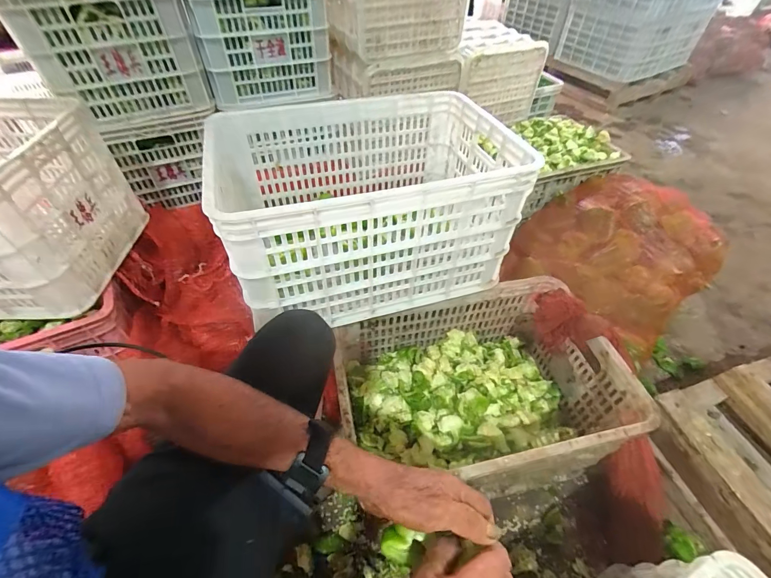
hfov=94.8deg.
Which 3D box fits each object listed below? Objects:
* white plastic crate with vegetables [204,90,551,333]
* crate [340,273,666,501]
[{"bbox_3d":[-0.039,-0.184,0.711,0.502,0.263,0.368,-13,52,-12],"label":"white plastic crate with vegetables"},{"bbox_3d":[0.183,0.203,0.725,0.476,0.221,0.345,-9,51,-9],"label":"crate"}]

